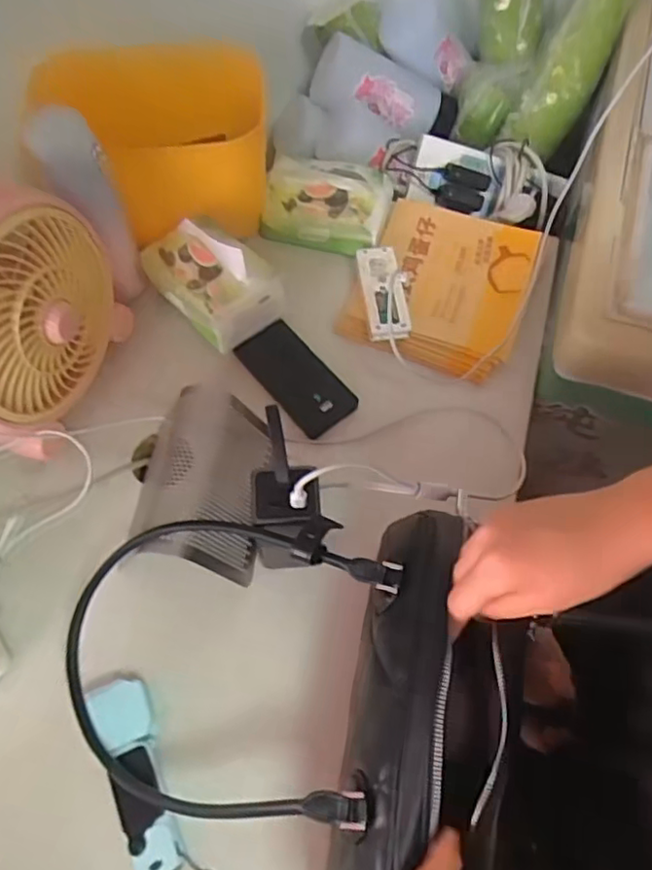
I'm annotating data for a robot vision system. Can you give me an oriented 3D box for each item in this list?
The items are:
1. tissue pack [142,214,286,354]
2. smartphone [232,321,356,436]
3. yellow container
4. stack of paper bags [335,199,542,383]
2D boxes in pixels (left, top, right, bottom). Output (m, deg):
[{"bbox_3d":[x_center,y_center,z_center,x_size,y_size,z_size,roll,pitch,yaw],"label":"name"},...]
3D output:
[{"bbox_3d":[-0.122,-0.176,0.677,0.106,0.094,0.147,-35,68,-15],"label":"tissue pack"},{"bbox_3d":[-0.032,-0.063,0.670,0.068,0.017,0.139,-35,68,-15],"label":"smartphone"},{"bbox_3d":[-0.196,-0.337,0.732,0.246,0.158,0.121,-4,63,-1],"label":"yellow container"},{"bbox_3d":[0.133,-0.178,0.725,0.187,0.014,0.225,21,66,11],"label":"stack of paper bags"}]

